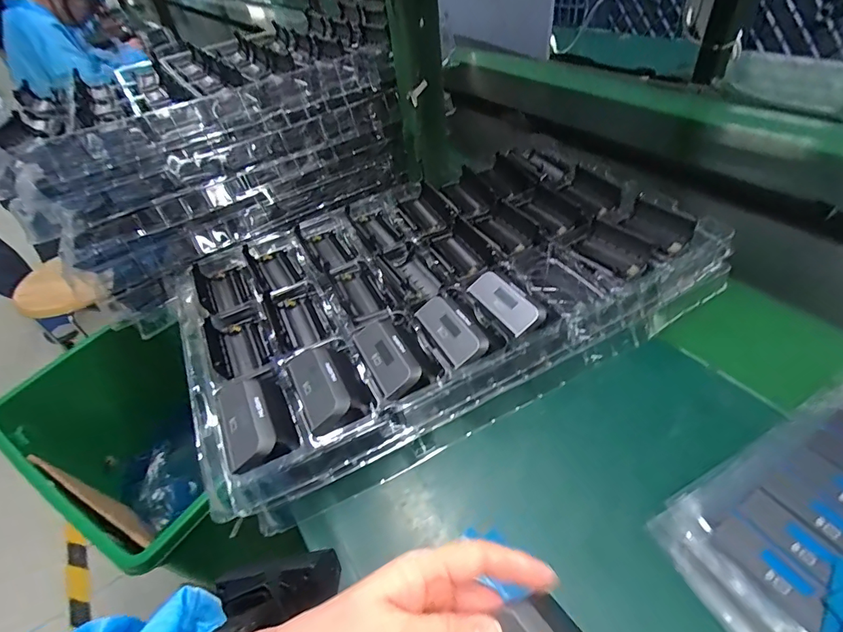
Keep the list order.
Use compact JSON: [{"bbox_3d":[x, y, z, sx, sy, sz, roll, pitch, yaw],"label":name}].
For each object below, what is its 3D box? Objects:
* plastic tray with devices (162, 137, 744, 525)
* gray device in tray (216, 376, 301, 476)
[{"bbox_3d":[0.019,-0.036,0.459,0.498,0.077,0.309,-22,45,-14],"label":"plastic tray with devices"},{"bbox_3d":[-0.127,0.081,0.329,0.049,0.029,0.086,-26,46,-17],"label":"gray device in tray"}]

